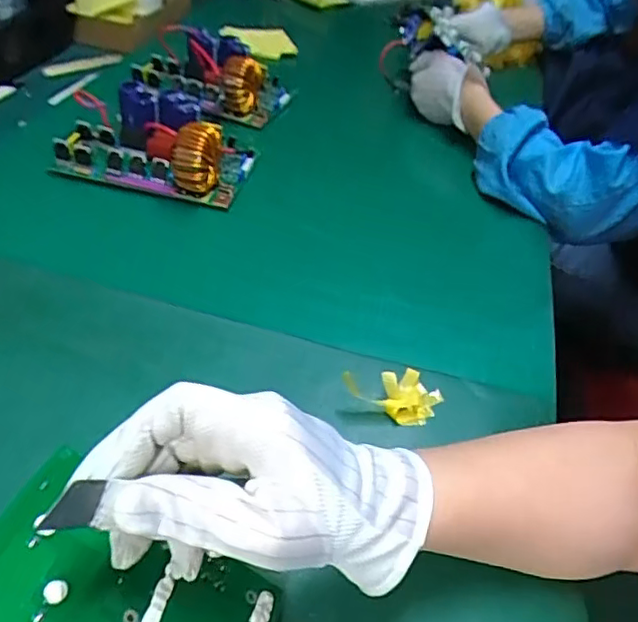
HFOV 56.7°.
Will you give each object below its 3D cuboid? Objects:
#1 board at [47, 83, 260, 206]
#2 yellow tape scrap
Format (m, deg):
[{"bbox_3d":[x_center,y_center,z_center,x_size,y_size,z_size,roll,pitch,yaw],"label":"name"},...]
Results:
[{"bbox_3d":[-0.170,-0.185,0.625,0.193,0.063,0.127,12,43,4],"label":"board"},{"bbox_3d":[0.057,0.056,0.440,0.064,0.019,0.046,28,46,21],"label":"yellow tape scrap"}]

